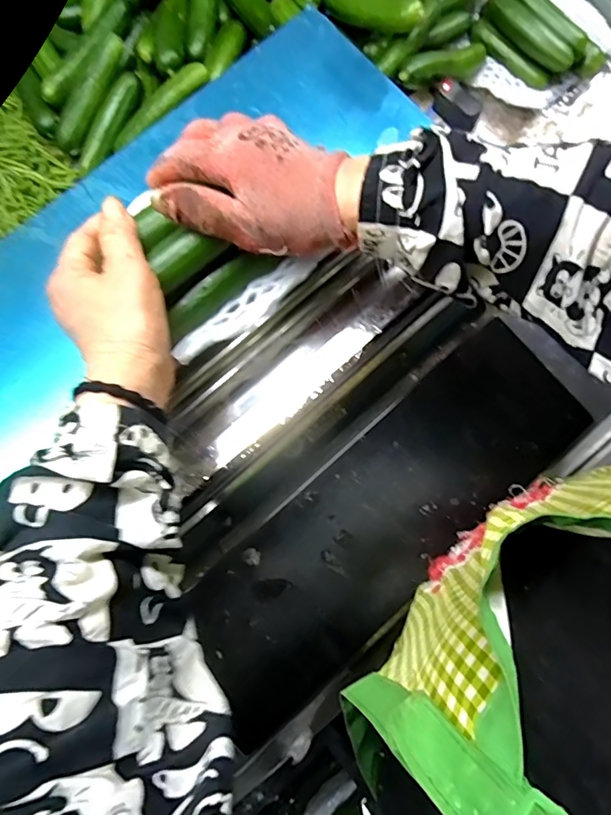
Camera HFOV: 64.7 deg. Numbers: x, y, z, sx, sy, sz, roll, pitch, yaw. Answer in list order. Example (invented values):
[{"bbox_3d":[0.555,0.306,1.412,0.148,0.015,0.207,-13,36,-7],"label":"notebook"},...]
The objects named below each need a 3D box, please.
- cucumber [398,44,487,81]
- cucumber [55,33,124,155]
[{"bbox_3d":[0.154,-0.379,0.537,0.130,0.027,0.024,-30,76,-28],"label":"cucumber"},{"bbox_3d":[-0.241,-0.350,0.542,0.029,0.022,0.130,38,104,9],"label":"cucumber"}]

